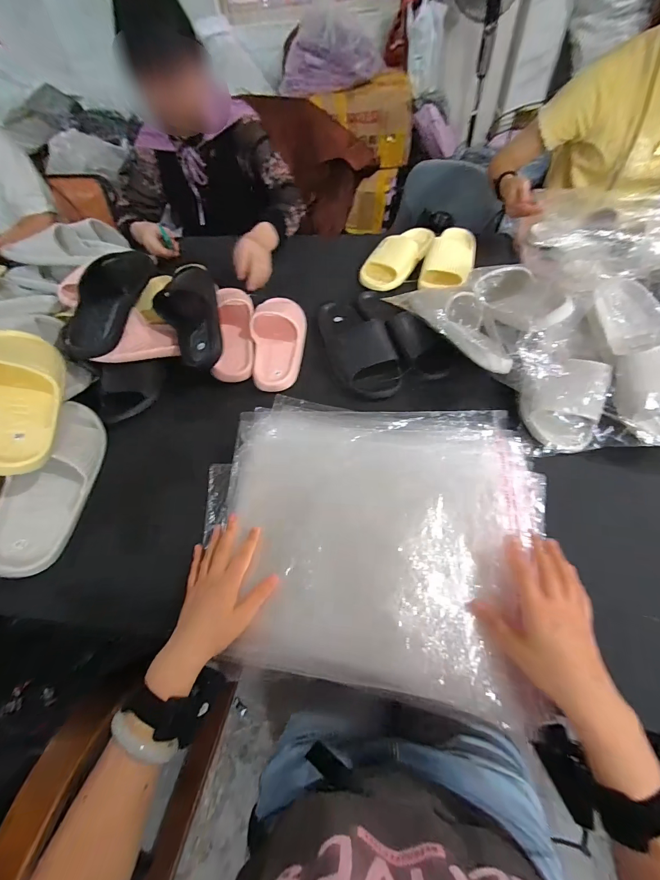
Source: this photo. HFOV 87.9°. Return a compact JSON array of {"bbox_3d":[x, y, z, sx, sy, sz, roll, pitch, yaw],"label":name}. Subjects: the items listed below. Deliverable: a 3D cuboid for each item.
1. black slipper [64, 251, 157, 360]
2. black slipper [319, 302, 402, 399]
[{"bbox_3d":[-0.404,-0.255,0.623,0.100,0.066,0.234,0,57,5],"label":"black slipper"},{"bbox_3d":[0.043,-0.191,0.652,0.109,0.068,0.275,-20,57,-9],"label":"black slipper"}]

